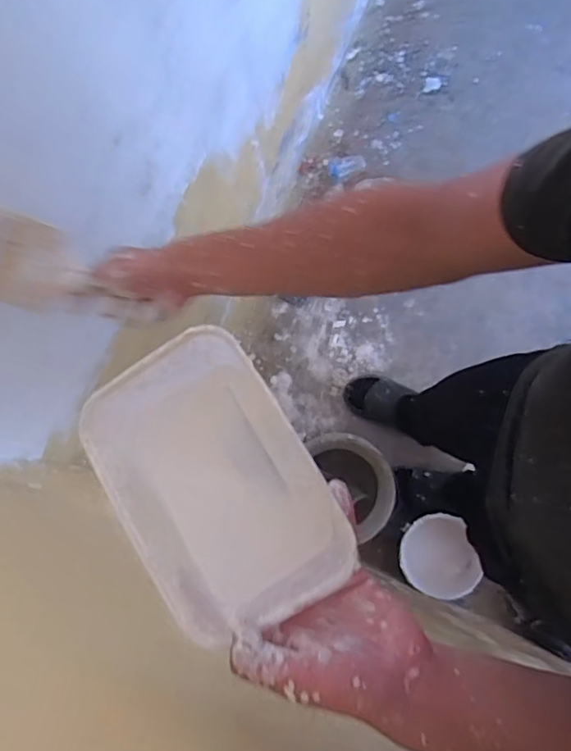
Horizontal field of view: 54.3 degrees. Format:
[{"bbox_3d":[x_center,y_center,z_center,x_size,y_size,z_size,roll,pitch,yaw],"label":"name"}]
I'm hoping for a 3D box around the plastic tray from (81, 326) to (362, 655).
[{"bbox_3d":[-0.045,0.066,0.345,0.119,0.056,0.168,-31,80,-6],"label":"plastic tray"}]

